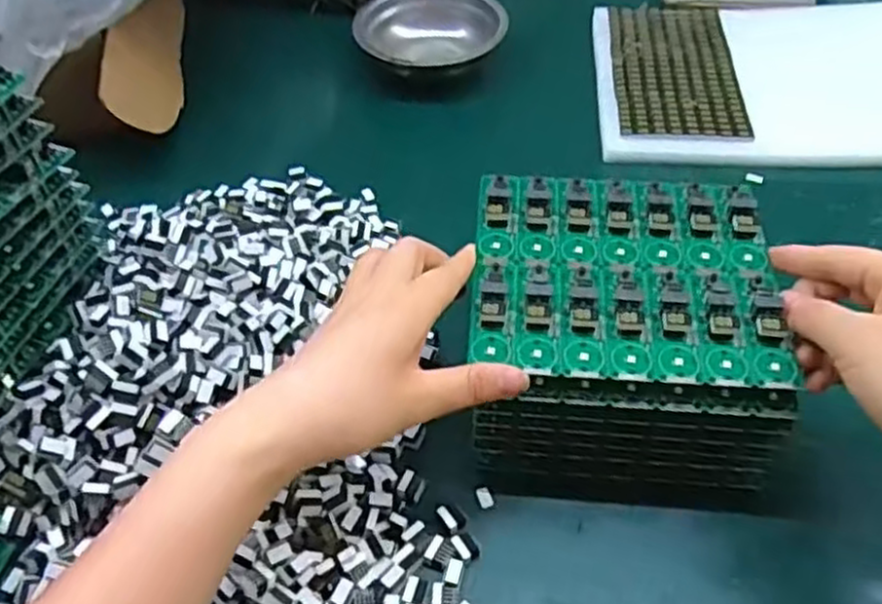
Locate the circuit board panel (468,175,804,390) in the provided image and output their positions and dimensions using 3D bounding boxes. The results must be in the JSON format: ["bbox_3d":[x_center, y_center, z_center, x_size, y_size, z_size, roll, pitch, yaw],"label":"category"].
[{"bbox_3d":[0.091,-0.018,0.381,0.145,0.013,0.128,3,50,5],"label":"circuit board panel"}]

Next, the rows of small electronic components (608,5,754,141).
[{"bbox_3d":[0.194,-0.195,0.632,0.097,0.004,0.185,3,51,6],"label":"rows of small electronic components"}]

